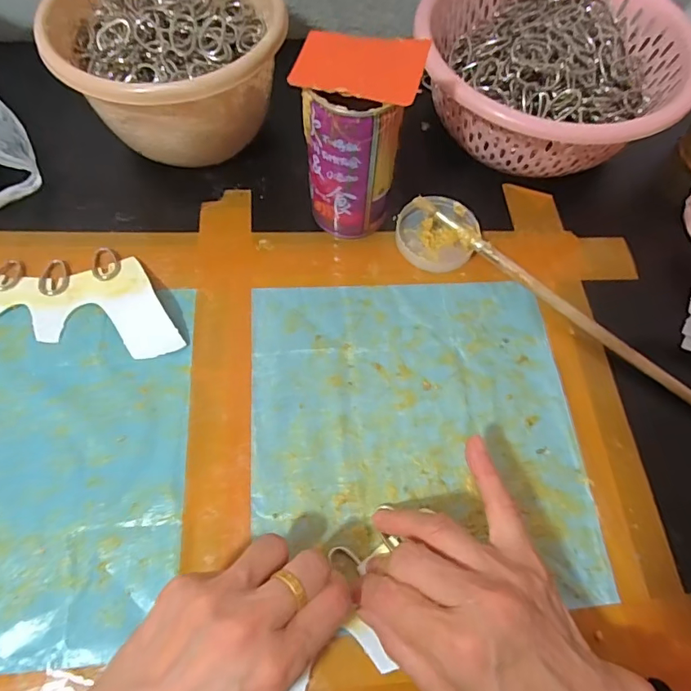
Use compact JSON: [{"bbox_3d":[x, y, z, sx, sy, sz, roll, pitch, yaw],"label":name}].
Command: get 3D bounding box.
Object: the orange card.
[{"bbox_3d":[0.008,-0.175,0.297,0.080,0.004,0.048,12,72,8],"label":"orange card"}]

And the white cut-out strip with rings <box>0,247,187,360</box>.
[{"bbox_3d":[-0.230,-0.037,0.357,0.217,0.013,0.085,2,65,-1],"label":"white cut-out strip with rings"}]

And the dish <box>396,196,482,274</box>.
[{"bbox_3d":[0.075,-0.094,0.389,0.063,0.027,0.063,6,65,1],"label":"dish"}]

